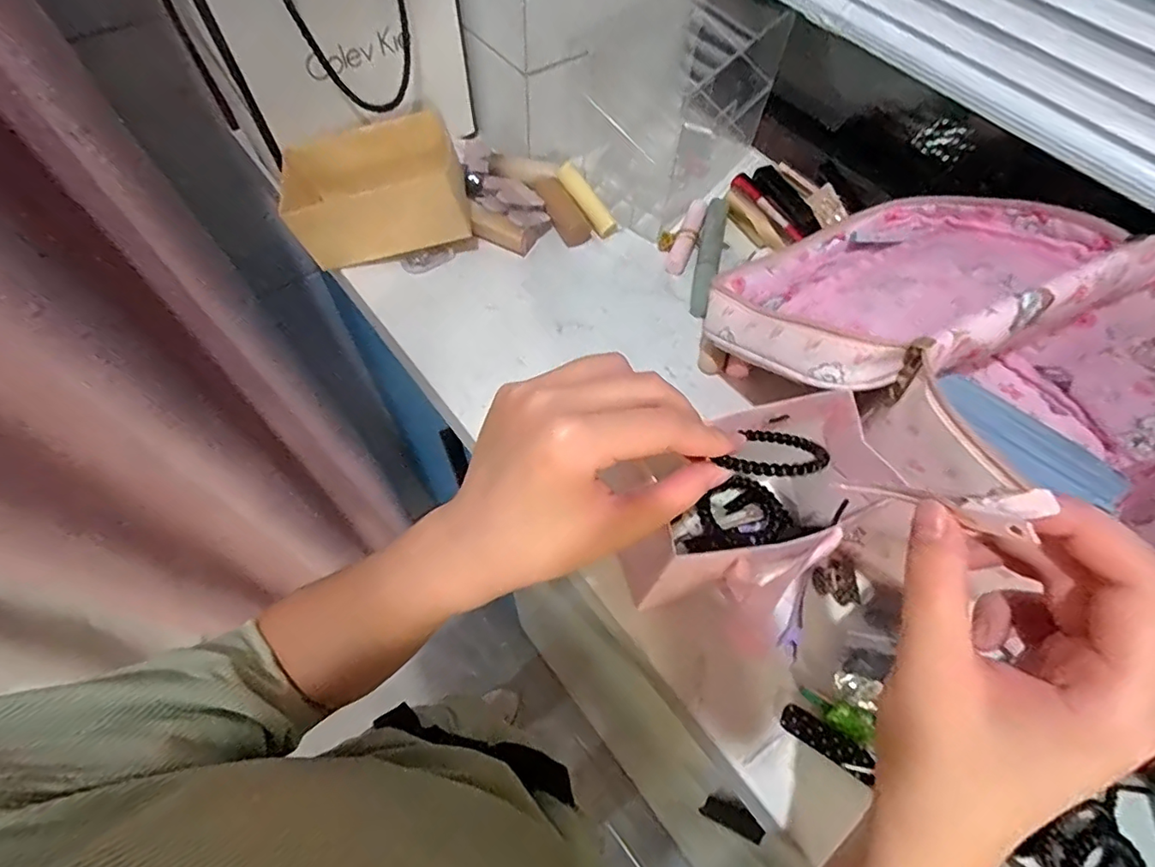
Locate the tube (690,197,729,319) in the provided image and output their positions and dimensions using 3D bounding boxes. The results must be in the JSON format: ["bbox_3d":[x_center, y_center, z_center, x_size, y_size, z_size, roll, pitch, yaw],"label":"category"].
[{"bbox_3d":[0.115,-0.157,0.473,0.019,0.023,0.117,15,62,5],"label":"tube"}]

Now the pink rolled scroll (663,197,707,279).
[{"bbox_3d":[0.098,-0.177,0.485,0.019,0.016,0.086,20,63,8],"label":"pink rolled scroll"}]

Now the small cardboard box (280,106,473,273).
[{"bbox_3d":[-0.166,-0.201,0.448,0.145,0.080,0.093,-12,63,-9],"label":"small cardboard box"}]

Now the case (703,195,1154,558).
[{"bbox_3d":[0.255,-0.043,0.352,0.242,0.137,0.315,-36,69,-20],"label":"case"}]

